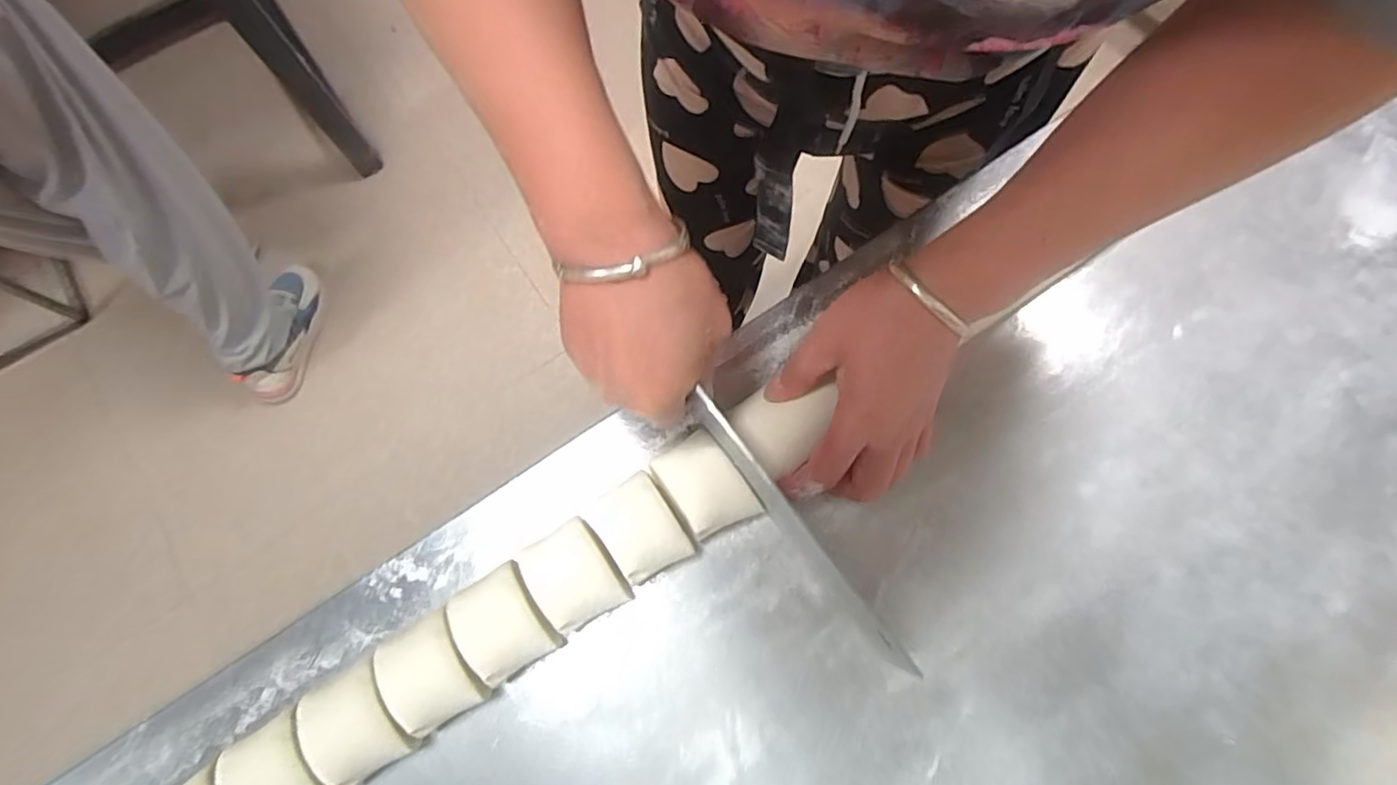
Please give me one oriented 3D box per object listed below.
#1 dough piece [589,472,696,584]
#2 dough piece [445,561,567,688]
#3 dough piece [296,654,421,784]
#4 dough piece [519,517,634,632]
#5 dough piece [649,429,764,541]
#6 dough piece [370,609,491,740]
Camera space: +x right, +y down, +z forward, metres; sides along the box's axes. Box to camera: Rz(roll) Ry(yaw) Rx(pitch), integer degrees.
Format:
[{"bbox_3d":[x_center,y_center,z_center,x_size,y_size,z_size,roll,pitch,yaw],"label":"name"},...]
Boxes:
[{"bbox_3d":[-0.032,0.079,0.357,0.041,0.036,0.052,-35,75,-8],"label":"dough piece"},{"bbox_3d":[-0.107,0.129,0.346,0.044,0.032,0.052,-34,75,-8],"label":"dough piece"},{"bbox_3d":[-0.180,0.176,0.332,0.047,0.028,0.052,-29,74,-7],"label":"dough piece"},{"bbox_3d":[-0.071,0.104,0.352,0.045,0.029,0.054,-35,75,-8],"label":"dough piece"},{"bbox_3d":[0.003,0.054,0.365,0.040,0.032,0.059,-34,75,-8],"label":"dough piece"},{"bbox_3d":[-0.143,0.152,0.337,0.044,0.031,0.052,-31,74,-7],"label":"dough piece"}]

